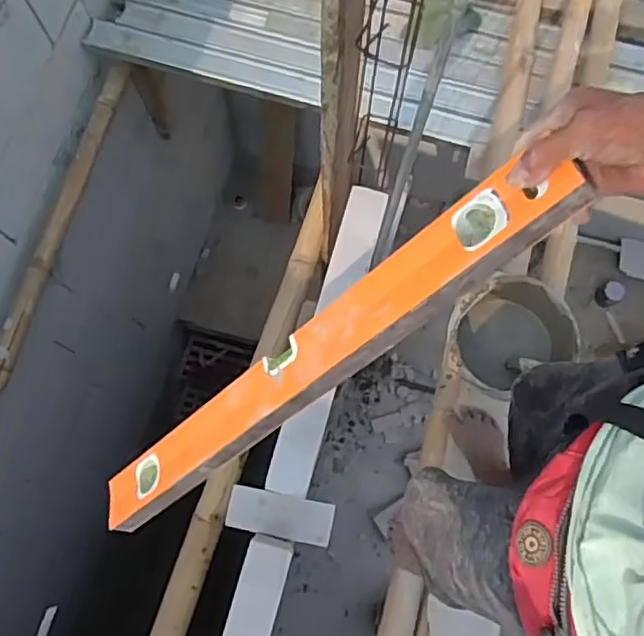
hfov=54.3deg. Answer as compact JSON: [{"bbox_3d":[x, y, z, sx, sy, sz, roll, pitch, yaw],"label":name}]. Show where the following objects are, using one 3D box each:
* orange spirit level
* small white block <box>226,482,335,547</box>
[{"bbox_3d":[-0.031,0.050,0.571,0.572,0.037,0.062,-38,76,28],"label":"orange spirit level"},{"bbox_3d":[-0.079,0.375,1.198,0.199,0.034,0.080,12,75,2],"label":"small white block"}]

